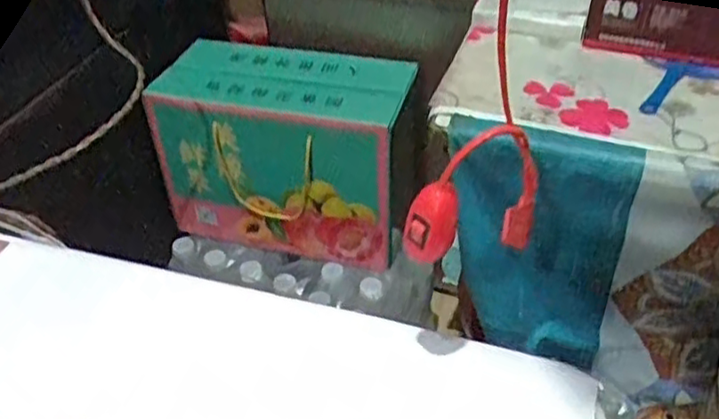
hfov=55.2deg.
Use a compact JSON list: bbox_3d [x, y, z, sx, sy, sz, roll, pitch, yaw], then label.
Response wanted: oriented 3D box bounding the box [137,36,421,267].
[{"bbox_3d":[-0.104,-0.066,0.940,0.318,0.238,0.120,11,42,15],"label":"box"}]

